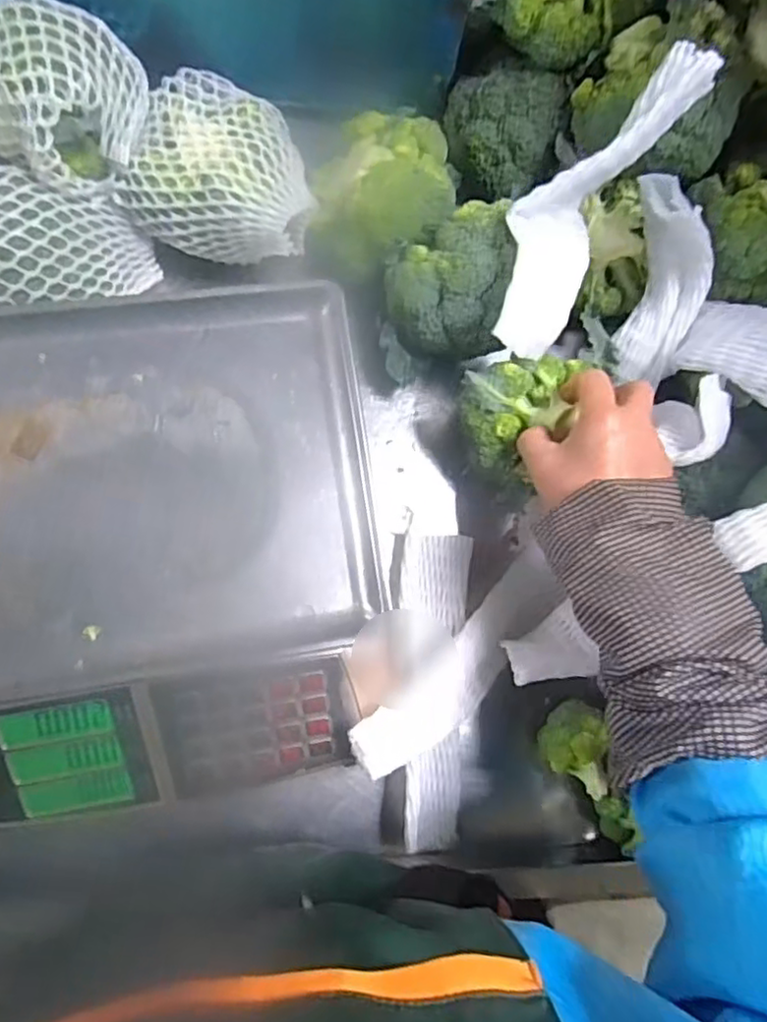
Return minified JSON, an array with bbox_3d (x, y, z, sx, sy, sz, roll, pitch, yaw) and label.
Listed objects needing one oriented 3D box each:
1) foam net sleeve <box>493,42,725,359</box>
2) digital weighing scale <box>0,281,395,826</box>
[{"bbox_3d":[0.133,-0.208,0.445,0.070,0.068,0.199,29,116,-2],"label":"foam net sleeve"},{"bbox_3d":[-0.171,0.033,0.446,0.332,0.084,0.330,-7,83,-7],"label":"digital weighing scale"}]

